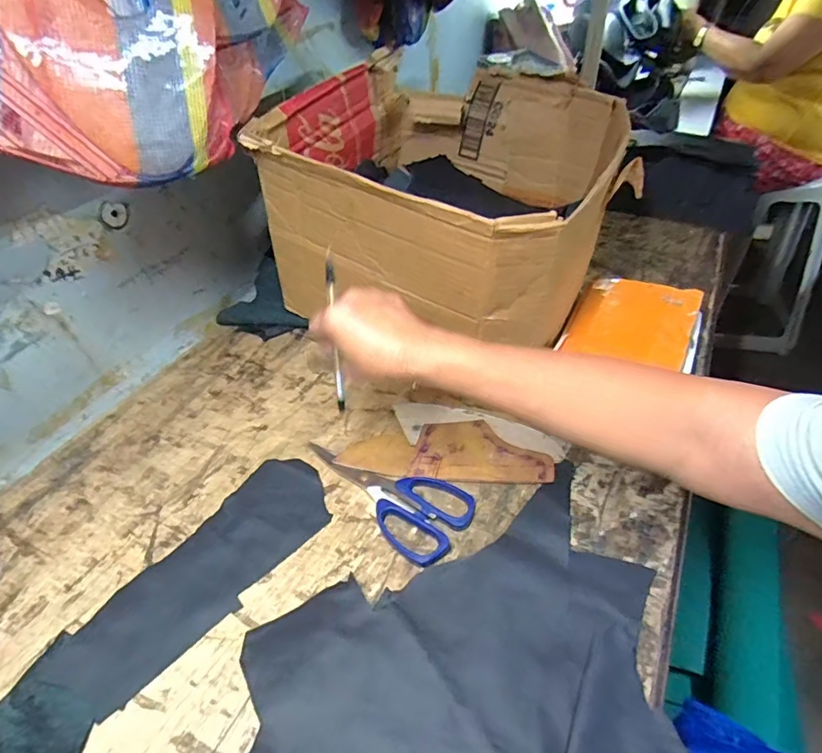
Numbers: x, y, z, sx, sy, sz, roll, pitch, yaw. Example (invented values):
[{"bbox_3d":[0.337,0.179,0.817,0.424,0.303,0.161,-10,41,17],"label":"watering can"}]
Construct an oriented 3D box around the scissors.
[{"bbox_3d":[-0.028,0.106,0.484,0.181,0.009,0.081,27,50,31],"label":"scissors"}]

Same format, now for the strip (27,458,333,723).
[{"bbox_3d":[-0.174,0.163,0.427,0.094,0.004,0.243,24,49,29],"label":"strip"}]

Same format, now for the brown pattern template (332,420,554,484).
[{"bbox_3d":[0.035,0.076,0.513,0.207,0.007,0.073,0,44,6],"label":"brown pattern template"}]

